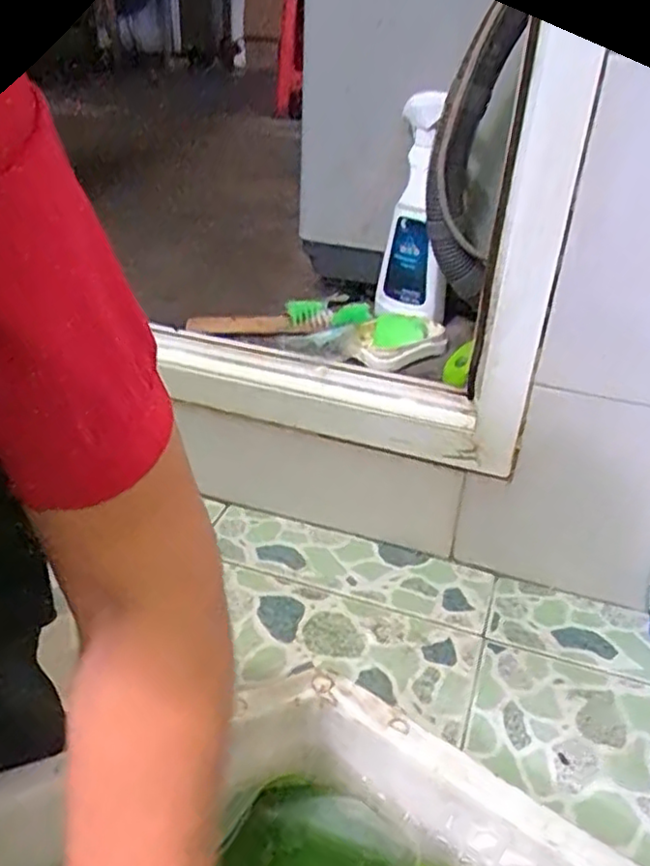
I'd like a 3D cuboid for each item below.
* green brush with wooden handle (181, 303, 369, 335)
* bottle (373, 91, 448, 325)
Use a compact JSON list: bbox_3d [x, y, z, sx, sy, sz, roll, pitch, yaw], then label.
[{"bbox_3d":[-0.052,-0.136,0.805,0.217,0.020,0.063,0,31,-6],"label":"green brush with wooden handle"},{"bbox_3d":[0.107,-0.253,0.774,0.051,0.237,0.094,-17,36,-31],"label":"bottle"}]

